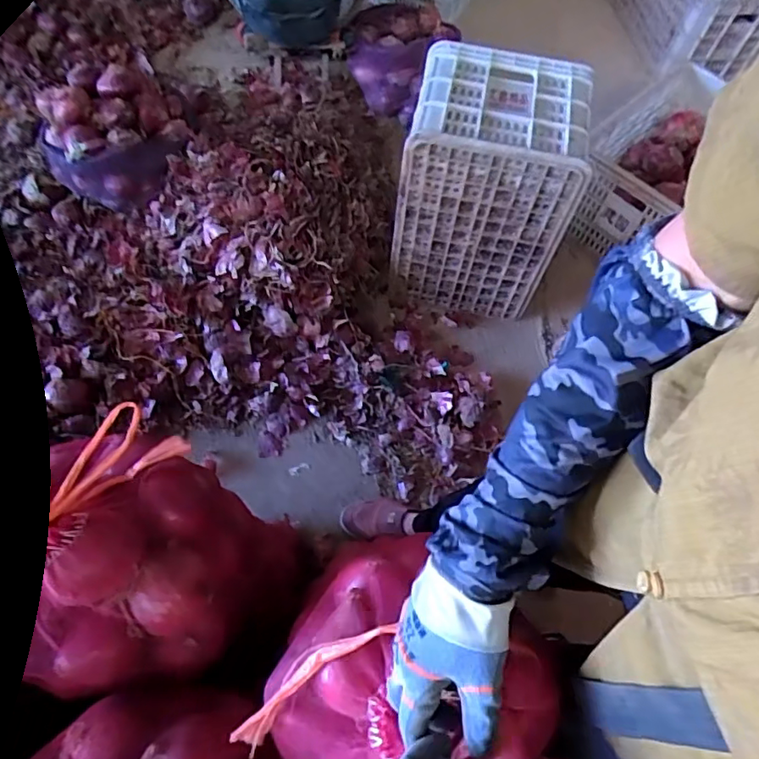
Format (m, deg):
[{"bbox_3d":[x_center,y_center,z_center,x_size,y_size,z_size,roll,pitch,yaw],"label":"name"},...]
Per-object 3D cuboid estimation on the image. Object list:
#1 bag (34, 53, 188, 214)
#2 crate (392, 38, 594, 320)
[{"bbox_3d":[-0.686,-0.646,1.419,0.360,0.226,0.294,-25,67,-15],"label":"bag"},{"bbox_3d":[0.236,-0.430,1.272,0.345,0.494,0.290,11,63,3],"label":"crate"}]

